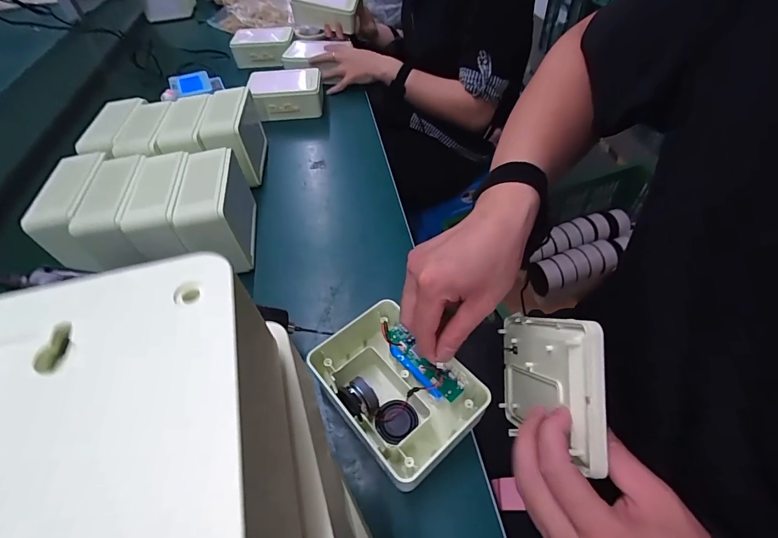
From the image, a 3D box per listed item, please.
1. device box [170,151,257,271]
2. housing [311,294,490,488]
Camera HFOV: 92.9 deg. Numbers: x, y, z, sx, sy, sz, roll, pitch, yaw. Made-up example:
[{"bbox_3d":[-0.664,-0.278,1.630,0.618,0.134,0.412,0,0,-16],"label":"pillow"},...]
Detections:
[{"bbox_3d":[-0.212,-0.076,0.471,0.066,0.098,0.146,-11,50,-4],"label":"device box"},{"bbox_3d":[0.002,0.108,0.353,0.105,0.053,0.154,-36,56,-23],"label":"housing"}]

